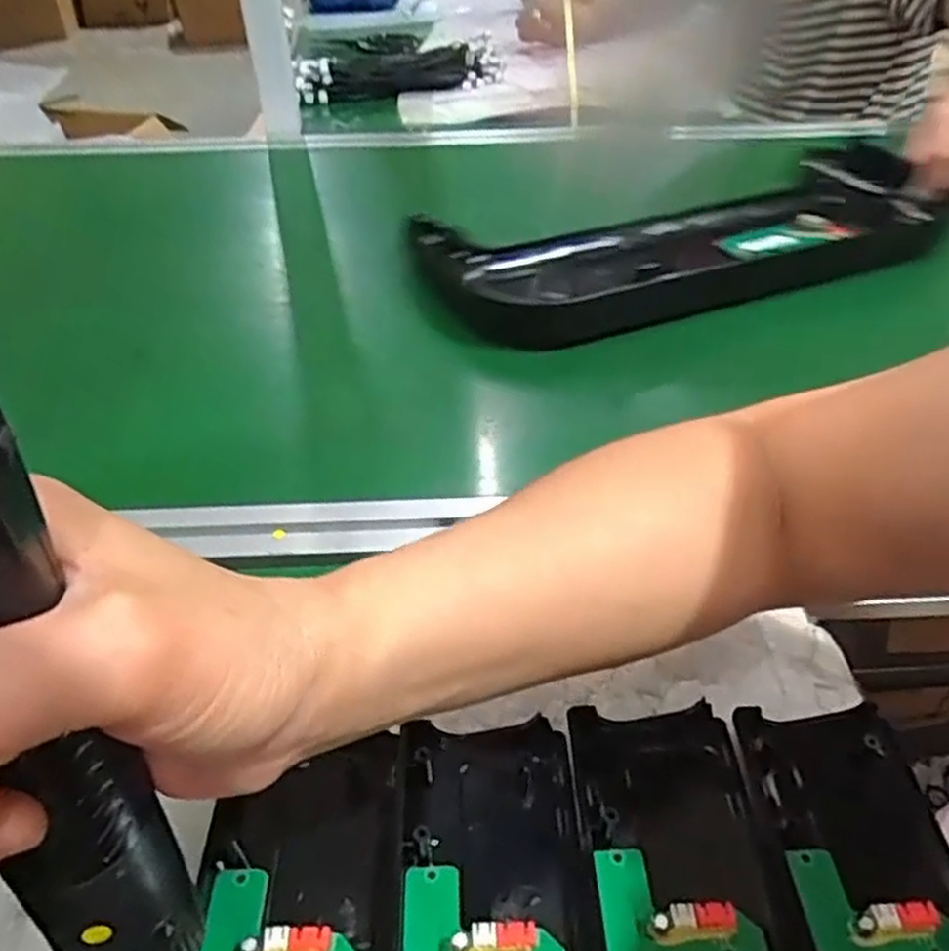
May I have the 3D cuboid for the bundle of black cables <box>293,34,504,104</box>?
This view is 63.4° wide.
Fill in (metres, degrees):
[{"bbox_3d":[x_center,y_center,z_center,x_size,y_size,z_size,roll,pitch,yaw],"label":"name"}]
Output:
[{"bbox_3d":[-0.104,-0.540,1.028,0.280,0.046,0.075,-3,42,-2],"label":"bundle of black cables"}]

